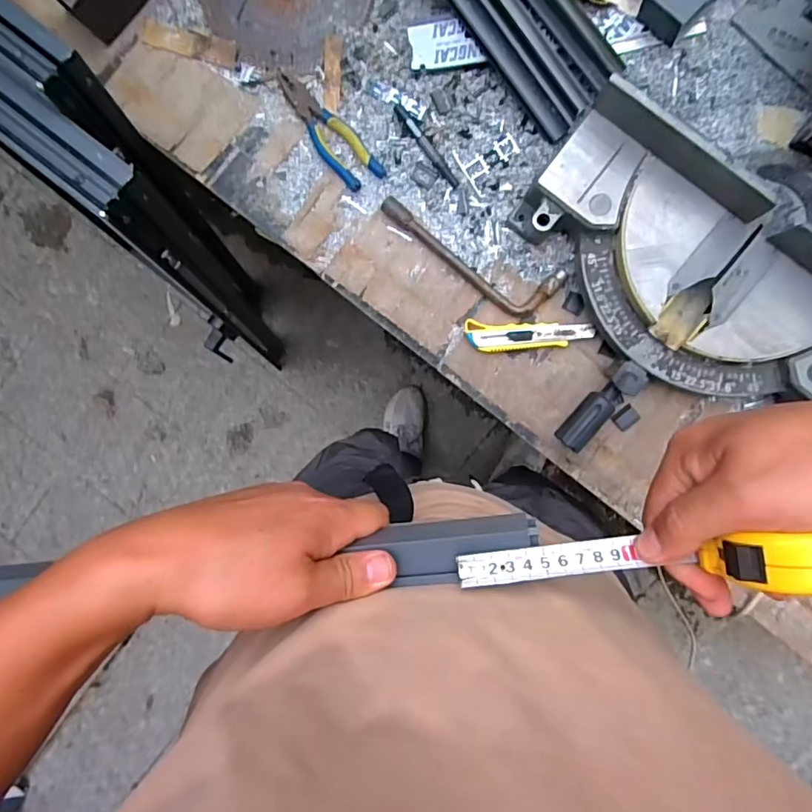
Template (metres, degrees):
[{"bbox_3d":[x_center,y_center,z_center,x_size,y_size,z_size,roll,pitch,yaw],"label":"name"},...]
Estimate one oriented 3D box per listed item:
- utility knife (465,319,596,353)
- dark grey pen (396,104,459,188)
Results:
[{"bbox_3d":[0.165,-0.093,0.711,0.165,0.020,0.039,0,95,5],"label":"utility knife"},{"bbox_3d":[0.029,-0.348,0.713,0.014,0.007,0.133,-36,91,7],"label":"dark grey pen"}]

